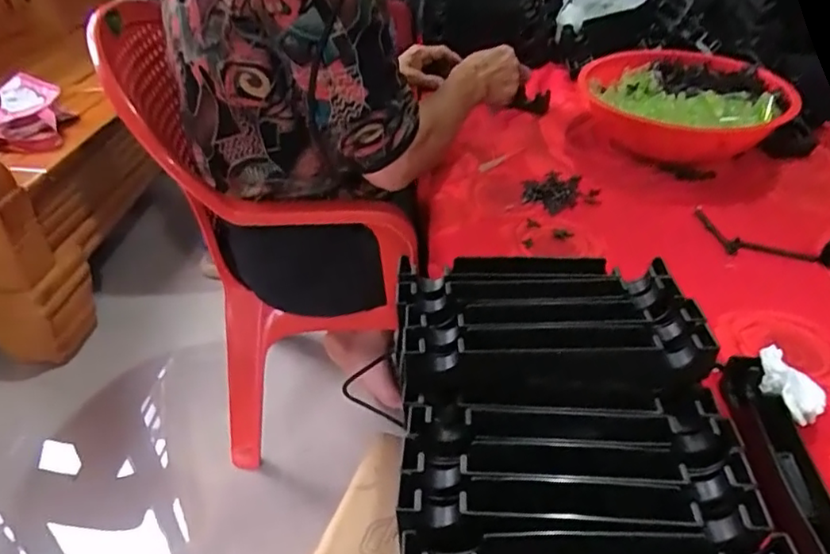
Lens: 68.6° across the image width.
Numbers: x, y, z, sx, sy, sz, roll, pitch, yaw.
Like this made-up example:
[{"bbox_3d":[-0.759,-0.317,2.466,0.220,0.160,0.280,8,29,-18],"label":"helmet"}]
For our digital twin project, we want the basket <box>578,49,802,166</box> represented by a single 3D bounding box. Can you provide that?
[{"bbox_3d":[0.369,-0.235,0.857,0.274,0.089,0.270,13,37,18],"label":"basket"}]

